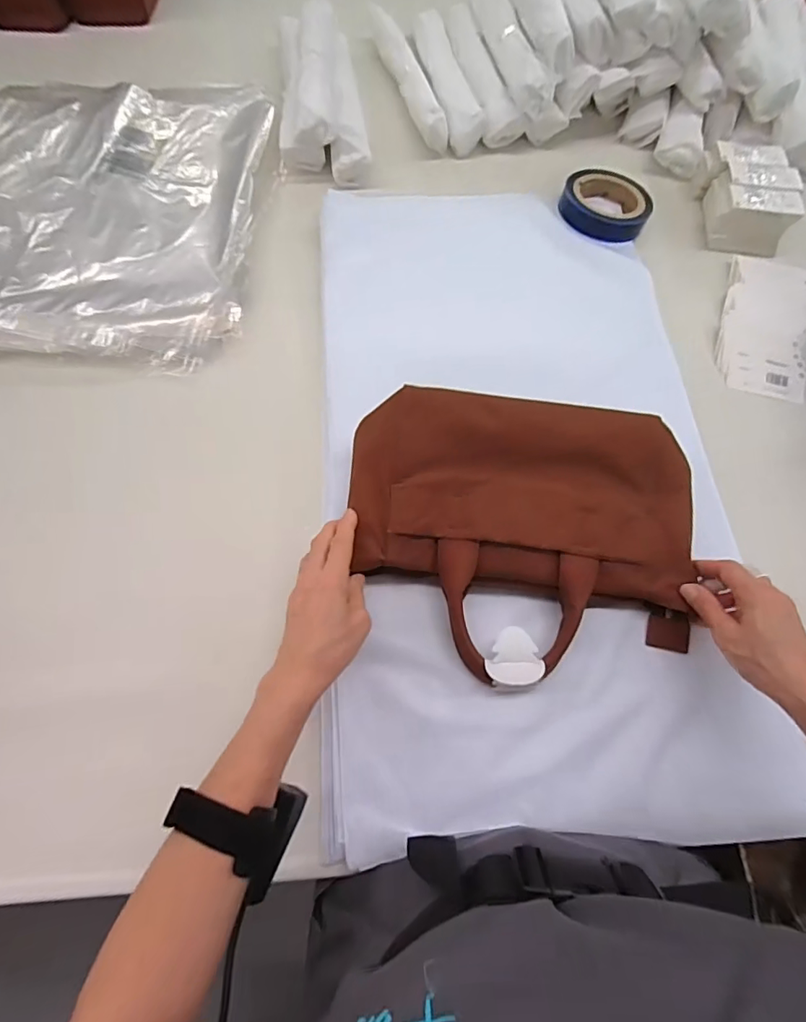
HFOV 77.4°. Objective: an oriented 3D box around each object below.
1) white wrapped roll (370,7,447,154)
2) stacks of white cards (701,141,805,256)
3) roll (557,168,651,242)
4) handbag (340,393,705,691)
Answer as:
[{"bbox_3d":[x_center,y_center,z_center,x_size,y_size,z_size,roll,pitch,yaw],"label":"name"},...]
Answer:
[{"bbox_3d":[0.006,-0.630,0.724,0.046,0.046,0.296,-14,69,-7],"label":"white wrapped roll"},{"bbox_3d":[0.440,-0.403,0.647,0.105,0.056,0.133,13,69,4],"label":"stacks of white cards"},{"bbox_3d":[0.258,-0.389,0.642,0.109,0.028,0.089,24,70,8],"label":"roll"},{"bbox_3d":[0.107,0.020,0.439,0.297,0.034,0.235,4,86,-3],"label":"handbag"}]

